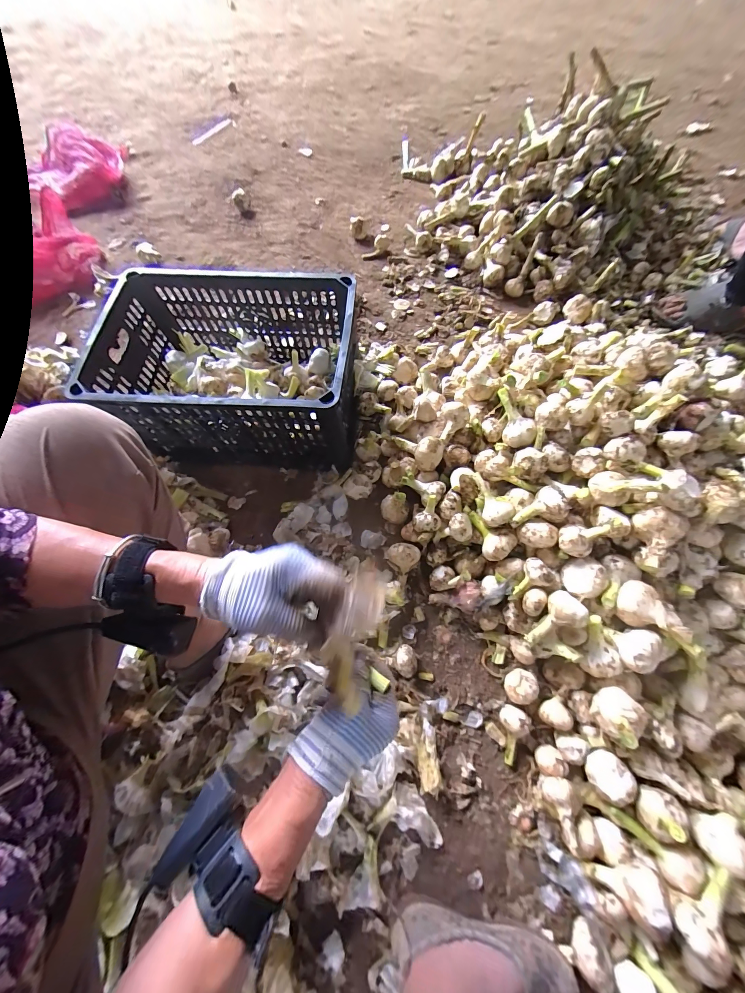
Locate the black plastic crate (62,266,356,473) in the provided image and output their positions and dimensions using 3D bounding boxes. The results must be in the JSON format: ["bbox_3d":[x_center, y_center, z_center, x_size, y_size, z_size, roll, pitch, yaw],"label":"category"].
[{"bbox_3d":[-0.258,-0.241,0.660,0.439,0.247,0.306,5,68,2],"label":"black plastic crate"}]

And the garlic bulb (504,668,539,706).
[{"bbox_3d":[0.244,0.314,0.531,0.045,0.043,0.050,19,69,8],"label":"garlic bulb"}]

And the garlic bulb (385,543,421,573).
[{"bbox_3d":[0.059,0.113,0.607,0.055,0.053,0.050,37,73,14],"label":"garlic bulb"}]

